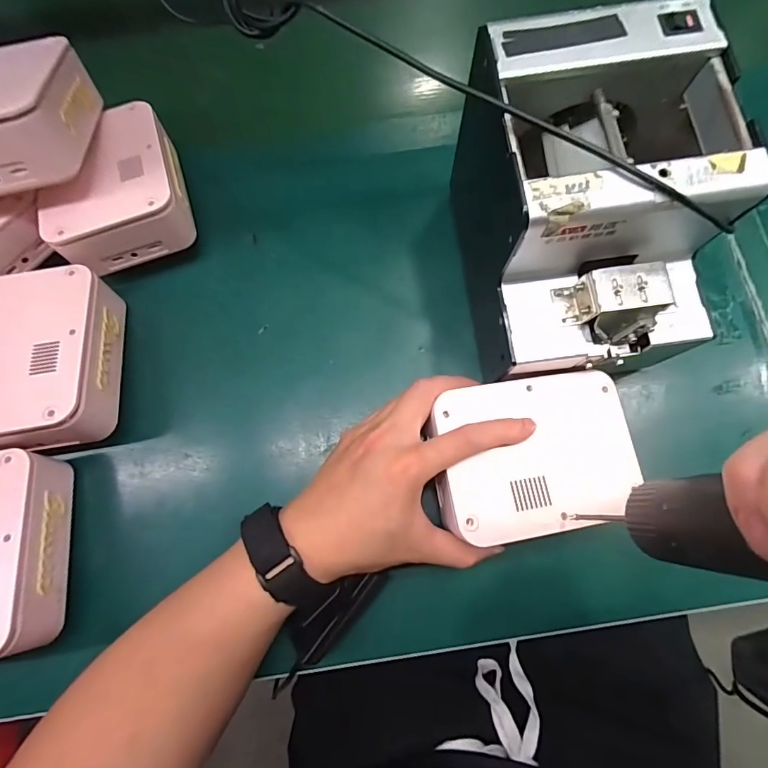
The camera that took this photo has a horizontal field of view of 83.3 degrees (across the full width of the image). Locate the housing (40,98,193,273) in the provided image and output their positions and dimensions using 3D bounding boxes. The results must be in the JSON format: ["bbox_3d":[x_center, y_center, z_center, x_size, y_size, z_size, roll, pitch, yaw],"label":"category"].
[{"bbox_3d":[-0.214,-0.158,0.346,0.096,0.040,0.124,-19,74,-3],"label":"housing"}]

